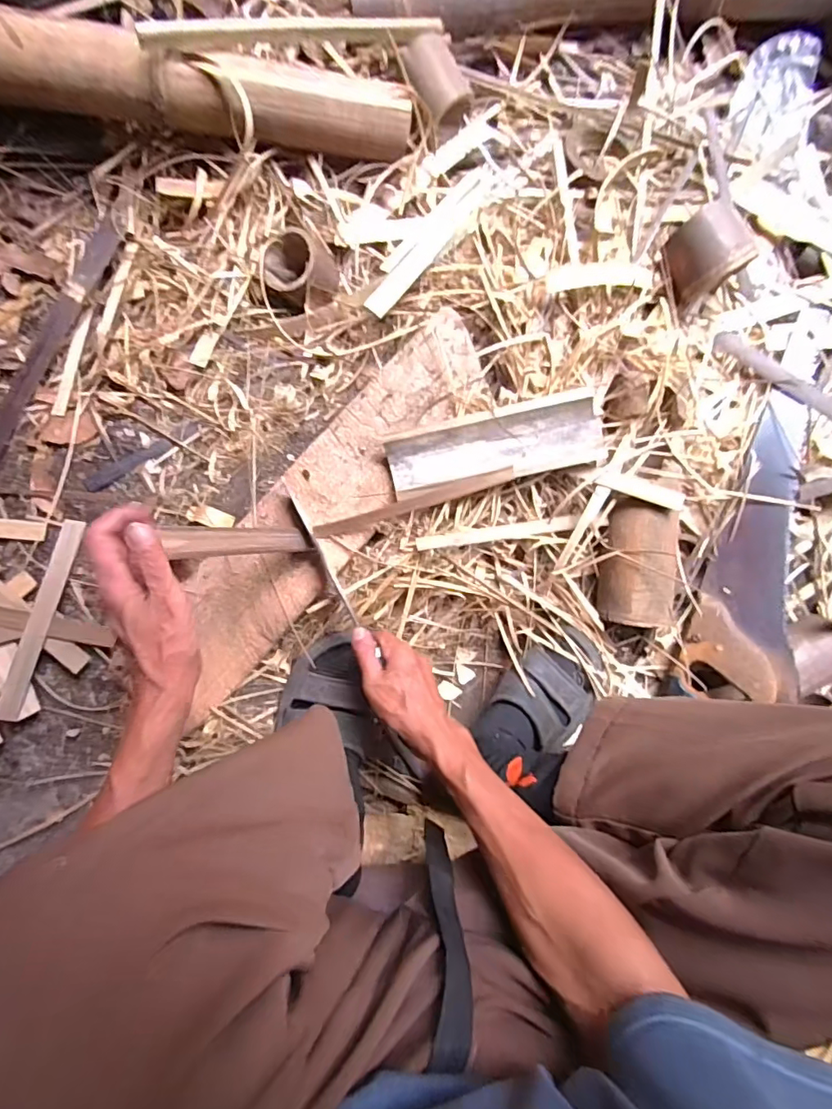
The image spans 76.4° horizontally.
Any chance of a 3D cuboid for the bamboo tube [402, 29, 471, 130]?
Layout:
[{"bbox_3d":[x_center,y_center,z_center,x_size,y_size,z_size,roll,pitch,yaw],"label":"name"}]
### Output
[{"bbox_3d":[0.028,-0.564,0.636,0.066,0.047,0.087,-28,89,-3],"label":"bamboo tube"}]

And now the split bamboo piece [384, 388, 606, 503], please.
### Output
[{"bbox_3d":[0.090,-0.119,0.577,0.239,0.040,0.080,-13,88,-3],"label":"split bamboo piece"}]

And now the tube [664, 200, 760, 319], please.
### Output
[{"bbox_3d":[0.329,-0.341,0.613,0.080,0.077,0.081,-37,89,-3],"label":"tube"}]

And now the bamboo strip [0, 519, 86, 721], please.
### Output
[{"bbox_3d":[-0.424,0.071,0.599,0.024,0.006,0.226,17,79,-21],"label":"bamboo strip"}]

